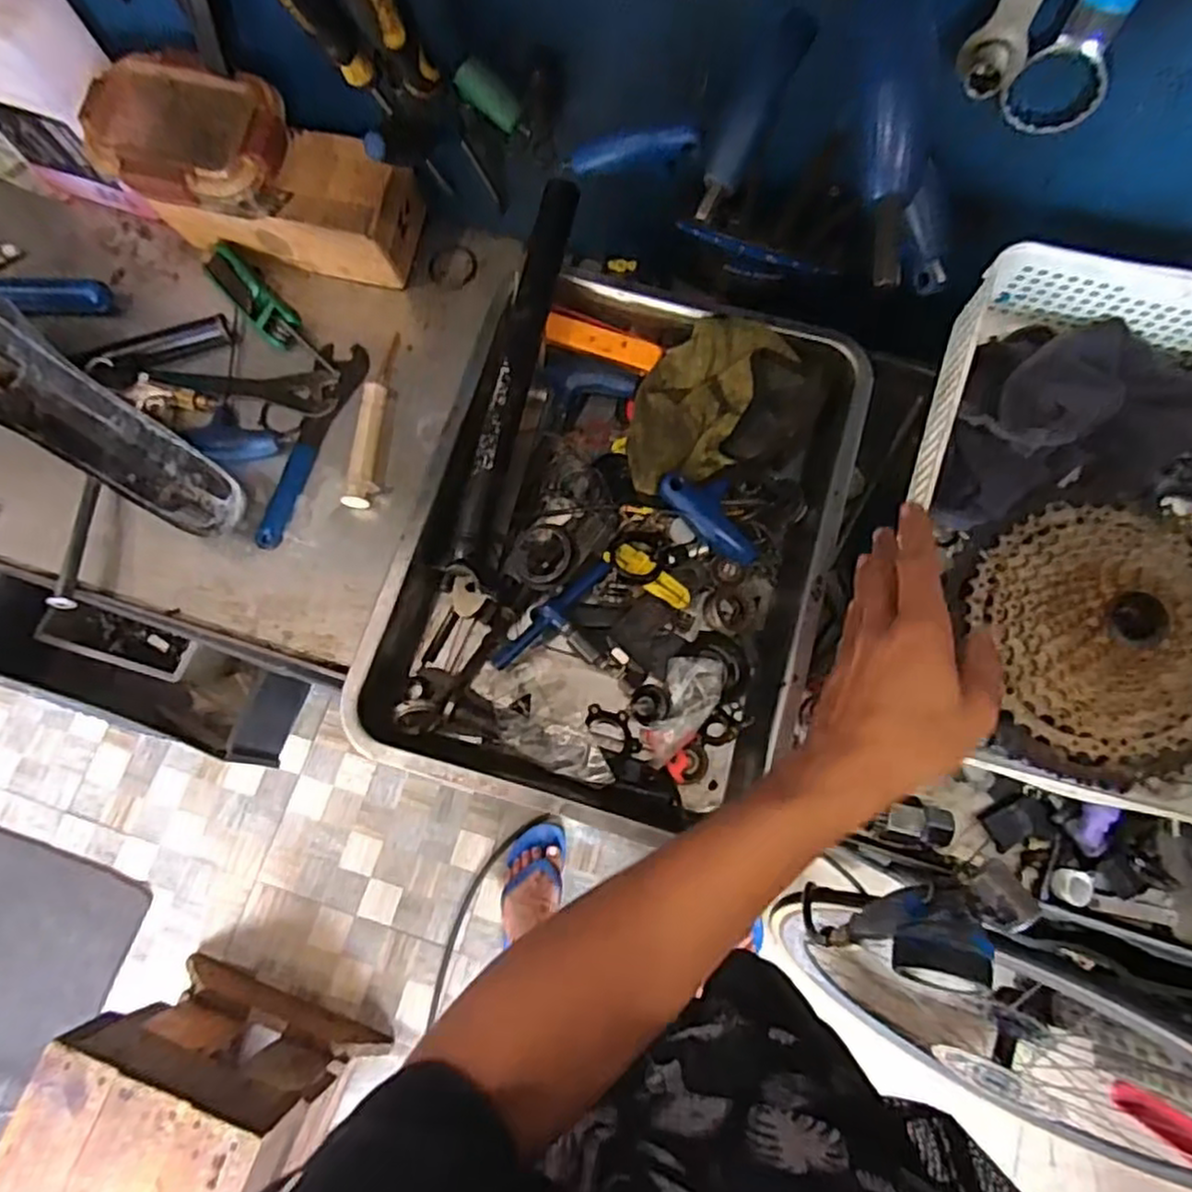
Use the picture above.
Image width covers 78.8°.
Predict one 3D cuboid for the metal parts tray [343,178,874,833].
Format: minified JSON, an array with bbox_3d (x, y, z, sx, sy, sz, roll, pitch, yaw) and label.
[{"bbox_3d":[0.021,-0.047,0.523,0.281,0.065,0.387,17,76,5],"label":"metal parts tray"}]

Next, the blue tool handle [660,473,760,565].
[{"bbox_3d":[0.088,-0.060,0.531,0.041,0.022,0.084,-43,79,-10],"label":"blue tool handle"}]

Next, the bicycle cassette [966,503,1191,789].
[{"bbox_3d":[0.340,0.025,0.466,0.182,0.054,0.187,-6,75,-1],"label":"bicycle cassette"}]

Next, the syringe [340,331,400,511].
[{"bbox_3d":[-0.194,-0.154,0.623,0.024,0.015,0.162,3,75,2],"label":"syringe"}]

